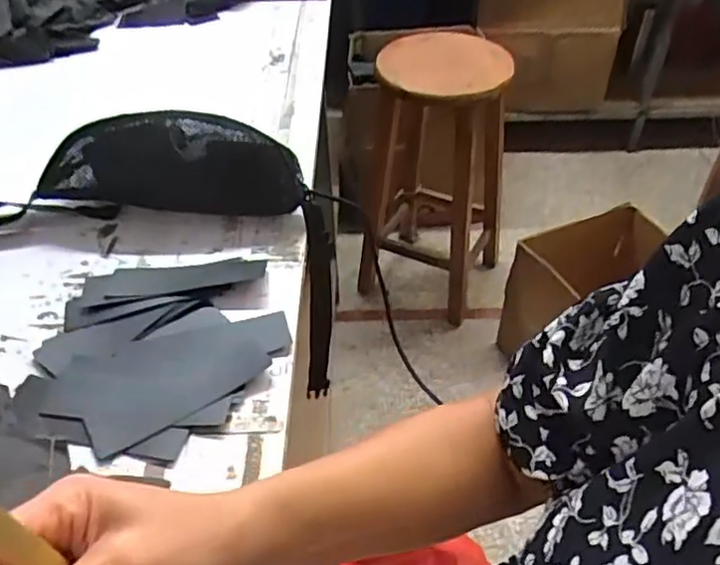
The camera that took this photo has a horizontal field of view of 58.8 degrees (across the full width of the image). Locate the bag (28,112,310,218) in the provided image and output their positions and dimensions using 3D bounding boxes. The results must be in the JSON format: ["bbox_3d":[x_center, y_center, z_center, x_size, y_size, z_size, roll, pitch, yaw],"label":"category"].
[{"bbox_3d":[-0.211,-0.126,0.688,0.306,0.099,0.072,3,43,4],"label":"bag"}]

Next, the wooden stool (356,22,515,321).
[{"bbox_3d":[0.160,-0.246,1.496,0.349,0.622,0.354,3,44,4],"label":"wooden stool"}]

